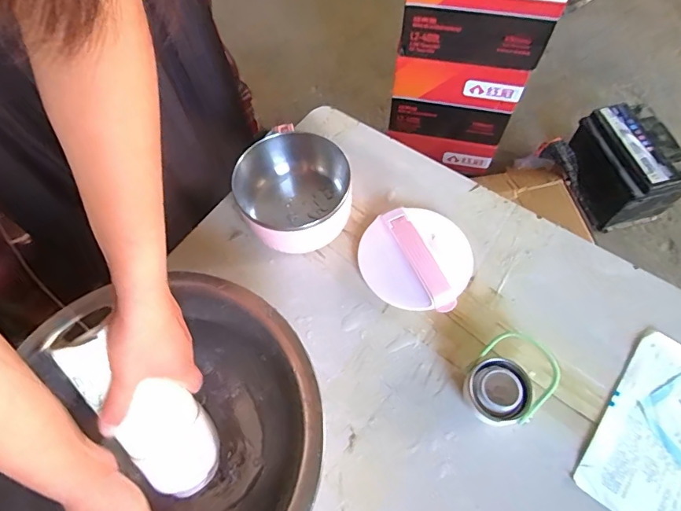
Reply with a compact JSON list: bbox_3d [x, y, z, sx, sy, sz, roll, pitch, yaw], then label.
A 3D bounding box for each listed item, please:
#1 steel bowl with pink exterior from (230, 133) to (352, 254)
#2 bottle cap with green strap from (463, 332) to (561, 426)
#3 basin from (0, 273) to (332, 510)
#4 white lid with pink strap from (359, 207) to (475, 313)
[{"bbox_3d":[-0.059,-0.077,0.582,0.133,0.097,0.129,-1,62,2],"label":"steel bowl with pink exterior"},{"bbox_3d":[0.183,0.137,0.485,0.101,0.055,0.078,-39,67,-16],"label":"bottle cap with green strap"},{"bbox_3d":[-0.165,0.187,0.437,0.291,0.123,0.312,-1,62,2],"label":"basin"},{"bbox_3d":[0.097,0.000,0.572,0.139,0.032,0.137,-1,62,2],"label":"white lid with pink strap"}]

